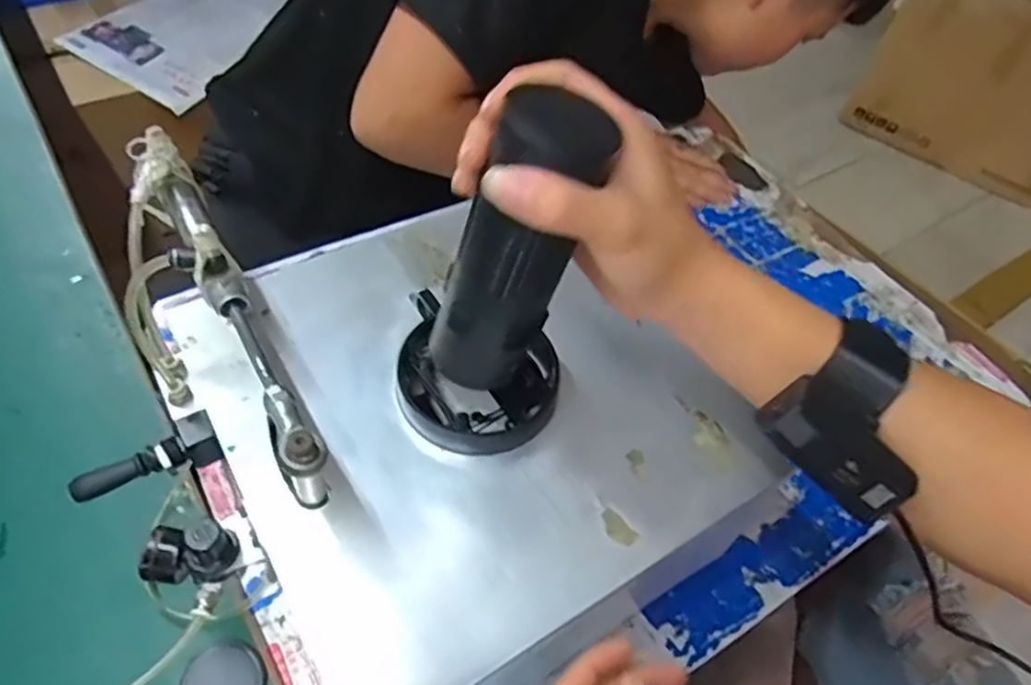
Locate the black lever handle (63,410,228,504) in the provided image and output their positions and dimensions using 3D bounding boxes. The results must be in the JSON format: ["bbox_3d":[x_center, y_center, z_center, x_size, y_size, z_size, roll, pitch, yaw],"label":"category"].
[{"bbox_3d":[-0.237,0.075,0.451,0.089,0.028,0.023,-20,58,-21],"label":"black lever handle"}]

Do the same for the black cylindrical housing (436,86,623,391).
[{"bbox_3d":[-0.004,-0.037,0.345,0.050,0.162,0.057,-15,49,-42],"label":"black cylindrical housing"}]

